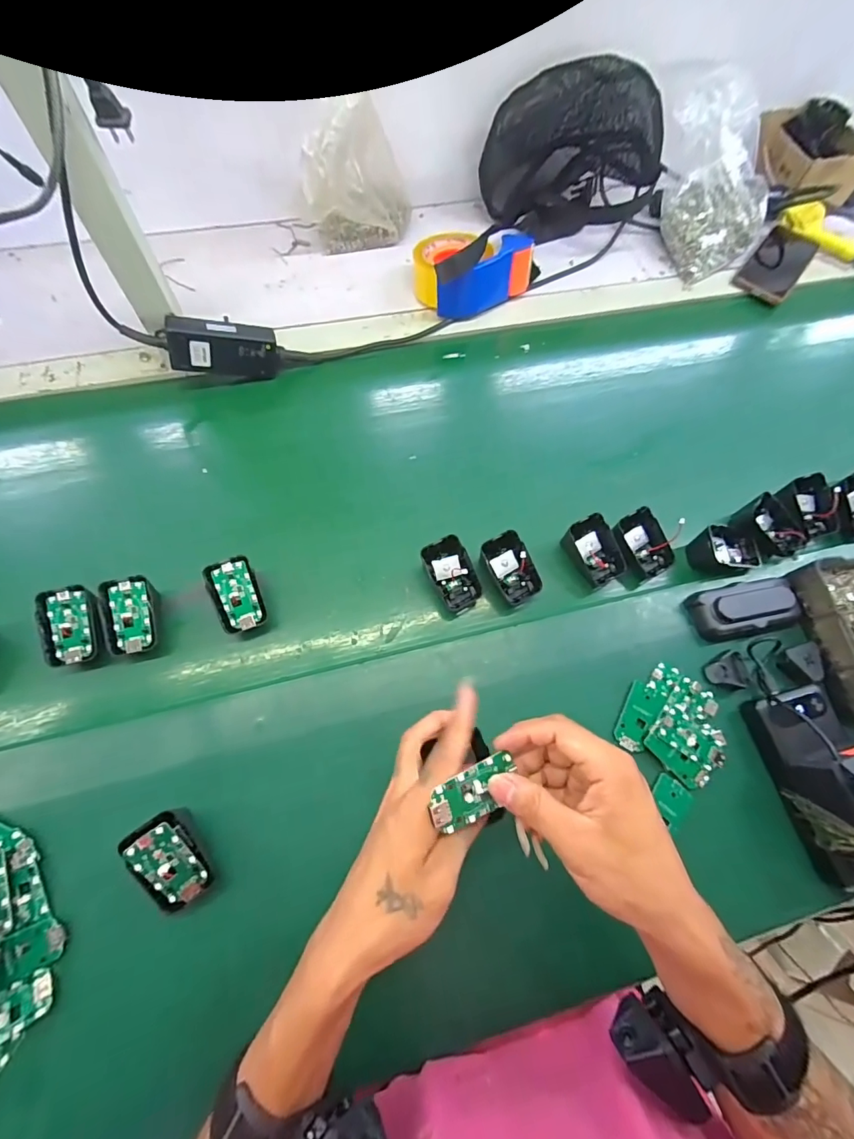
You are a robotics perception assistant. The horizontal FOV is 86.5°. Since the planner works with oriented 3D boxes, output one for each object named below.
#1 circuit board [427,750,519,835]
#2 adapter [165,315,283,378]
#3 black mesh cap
[{"bbox_3d":[0.030,0.140,0.283,0.057,0.004,0.031,-17,90,-26],"label":"circuit board"},{"bbox_3d":[-0.231,-0.256,0.527,0.121,0.048,0.032,-3,66,-22],"label":"adapter"},{"bbox_3d":[0.214,-0.593,0.647,0.217,0.169,0.143,32,69,10],"label":"black mesh cap"}]

